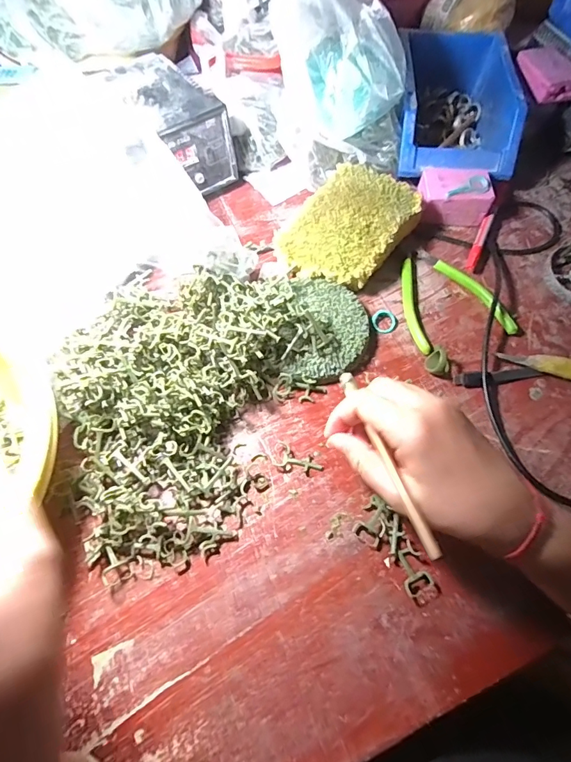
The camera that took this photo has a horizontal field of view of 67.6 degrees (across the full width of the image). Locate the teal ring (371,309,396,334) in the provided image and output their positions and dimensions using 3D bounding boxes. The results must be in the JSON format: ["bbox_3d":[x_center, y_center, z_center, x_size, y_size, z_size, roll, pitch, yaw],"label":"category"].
[{"bbox_3d":[0.094,-0.057,0.404,0.023,0.006,0.024,1,66,-1],"label":"teal ring"}]

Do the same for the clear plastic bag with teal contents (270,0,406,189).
[{"bbox_3d":[0.055,-0.304,0.405,0.139,0.191,0.092,7,66,2],"label":"clear plastic bag with teal contents"}]

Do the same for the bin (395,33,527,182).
[{"bbox_3d":[0.185,-0.309,0.483,0.118,0.074,0.190,4,66,0],"label":"bin"}]

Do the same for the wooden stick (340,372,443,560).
[{"bbox_3d":[0.063,0.045,0.277,0.009,0.006,0.140,-14,49,-8],"label":"wooden stick"}]

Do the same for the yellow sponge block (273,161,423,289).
[{"bbox_3d":[0.063,-0.150,0.425,0.094,0.047,0.132,36,70,14],"label":"yellow sponge block"}]

